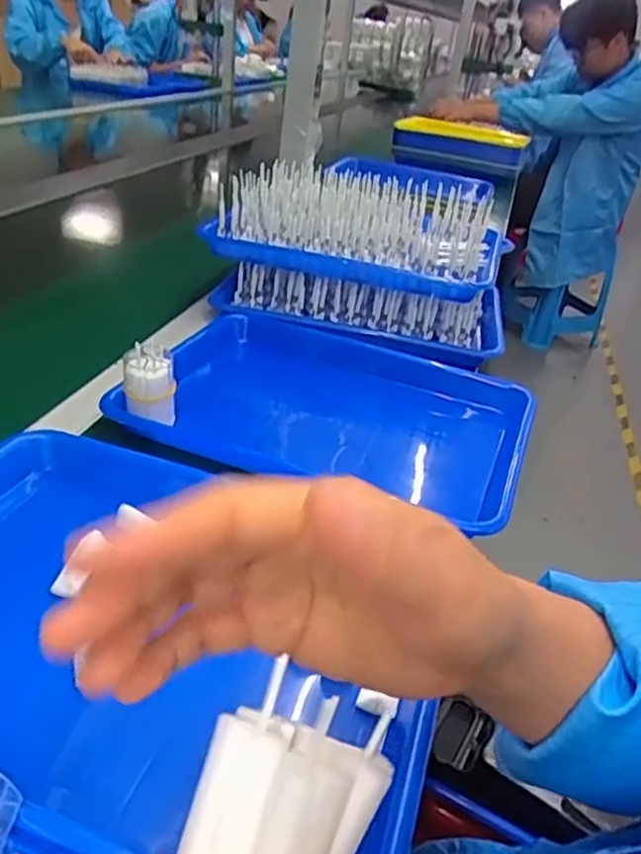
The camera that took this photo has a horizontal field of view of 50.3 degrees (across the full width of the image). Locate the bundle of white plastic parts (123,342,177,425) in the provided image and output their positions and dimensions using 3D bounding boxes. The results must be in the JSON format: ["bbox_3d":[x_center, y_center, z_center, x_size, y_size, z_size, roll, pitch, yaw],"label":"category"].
[{"bbox_3d":[-0.137,-0.037,0.549,0.040,0.048,0.036,-2,33,-16],"label":"bundle of white plastic parts"}]

